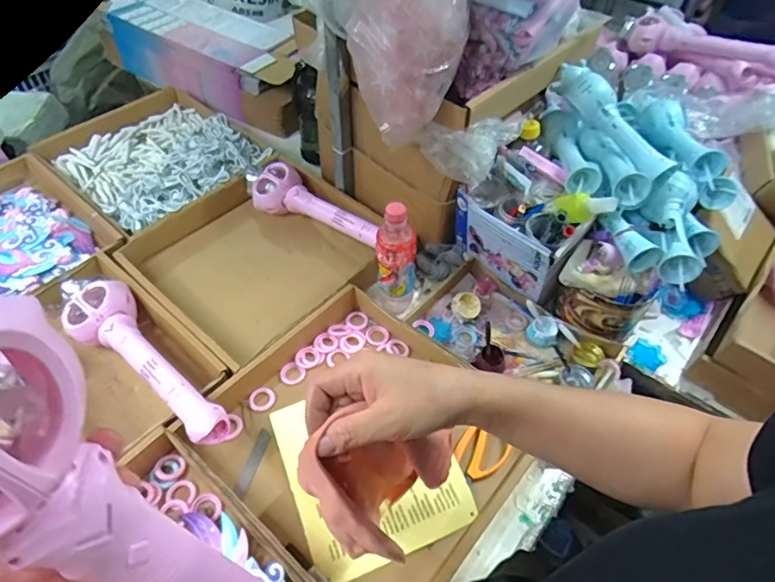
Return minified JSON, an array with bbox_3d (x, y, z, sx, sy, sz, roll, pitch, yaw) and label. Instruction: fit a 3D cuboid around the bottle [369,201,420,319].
[{"bbox_3d":[0.016,-0.054,0.768,0.073,0.207,0.064,7,51,3],"label":"bottle"}]

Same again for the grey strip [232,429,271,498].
[{"bbox_3d":[-0.180,0.228,0.658,0.018,0.005,0.088,20,64,1],"label":"grey strip"}]

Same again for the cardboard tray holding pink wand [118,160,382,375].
[{"bbox_3d":[-0.221,-0.062,0.884,0.378,0.070,0.345,-37,61,-28],"label":"cardboard tray holding pink wand"}]

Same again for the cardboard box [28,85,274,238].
[{"bbox_3d":[-0.486,-0.284,1.029,0.396,0.054,0.343,36,58,24],"label":"cardboard box"}]

